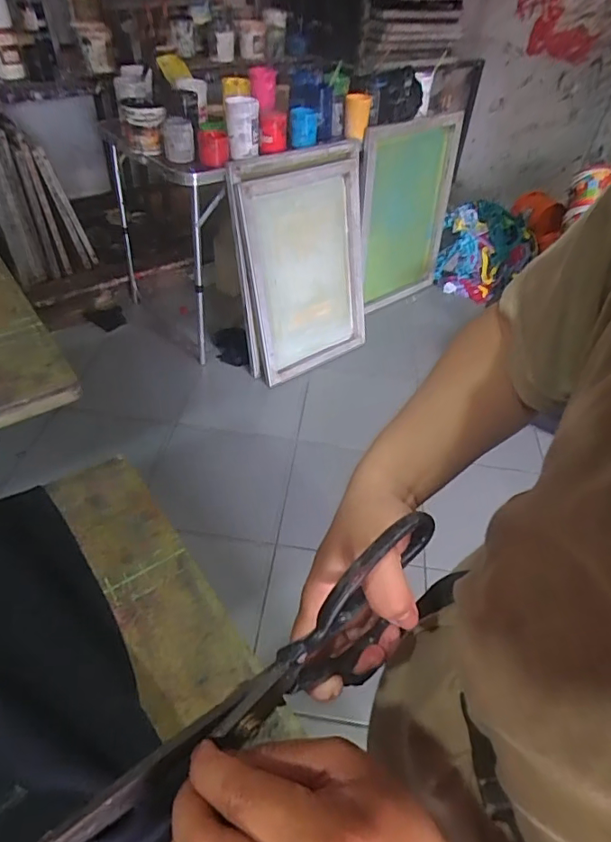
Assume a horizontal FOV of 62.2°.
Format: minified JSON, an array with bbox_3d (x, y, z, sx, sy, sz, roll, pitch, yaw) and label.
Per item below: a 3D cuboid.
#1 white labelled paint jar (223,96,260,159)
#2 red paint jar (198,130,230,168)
[{"bbox_3d":[-0.185,-0.868,1.505,0.095,0.162,0.087,-1,45,-5],"label":"white labelled paint jar"},{"bbox_3d":[-0.270,-0.800,1.493,0.090,0.089,0.084,2,45,-2],"label":"red paint jar"}]

